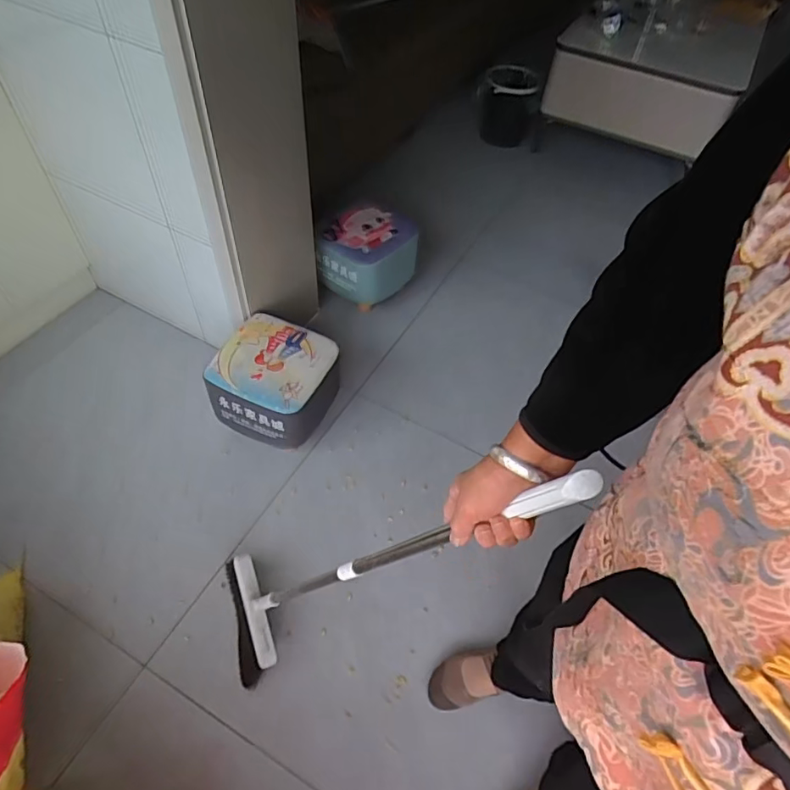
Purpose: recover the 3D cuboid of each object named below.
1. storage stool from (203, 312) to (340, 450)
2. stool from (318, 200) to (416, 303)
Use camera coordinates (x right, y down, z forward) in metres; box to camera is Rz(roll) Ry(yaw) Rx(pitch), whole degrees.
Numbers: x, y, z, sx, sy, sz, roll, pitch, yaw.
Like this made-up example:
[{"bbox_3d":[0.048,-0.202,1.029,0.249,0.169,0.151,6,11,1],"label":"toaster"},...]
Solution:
[{"bbox_3d":[-0.291,-0.031,1.323,0.249,0.216,0.262,17,50,11],"label":"storage stool"},{"bbox_3d":[-0.085,-0.431,1.644,0.282,0.206,0.232,-30,57,-26],"label":"stool"}]

